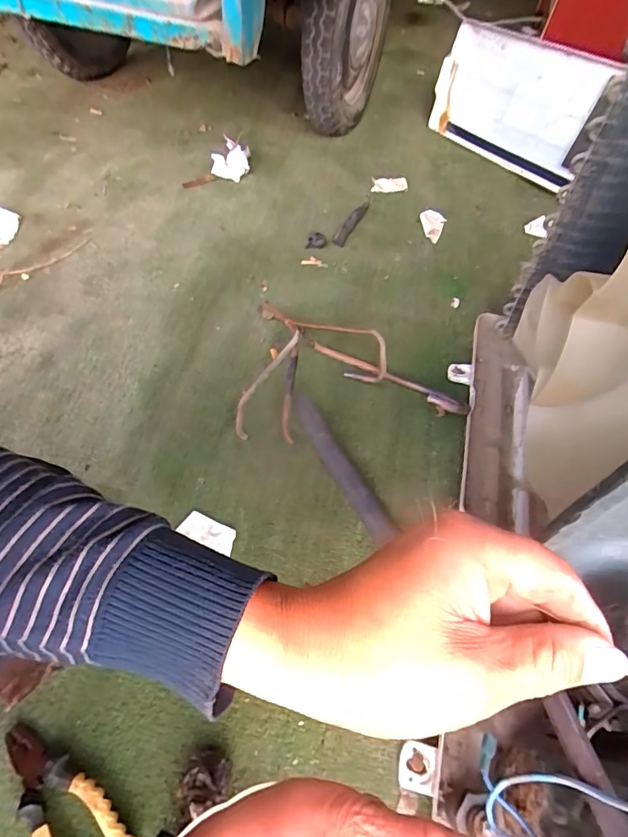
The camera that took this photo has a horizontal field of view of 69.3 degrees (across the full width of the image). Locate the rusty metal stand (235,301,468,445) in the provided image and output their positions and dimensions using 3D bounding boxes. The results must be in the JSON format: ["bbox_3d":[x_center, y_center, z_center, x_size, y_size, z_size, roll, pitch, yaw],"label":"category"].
[{"bbox_3d":[0.062,-0.095,0.717,0.344,0.094,0.279,4,54,1],"label":"rusty metal stand"}]

